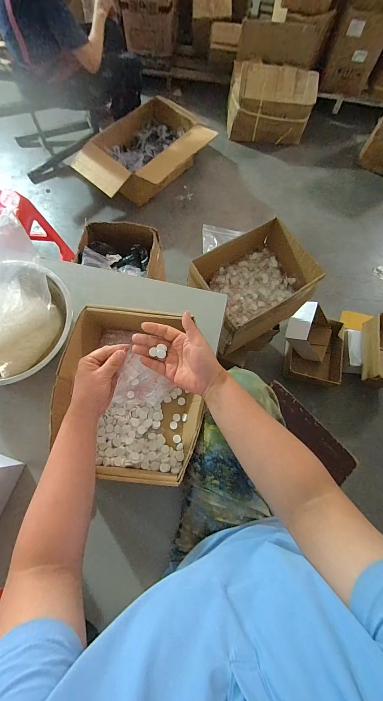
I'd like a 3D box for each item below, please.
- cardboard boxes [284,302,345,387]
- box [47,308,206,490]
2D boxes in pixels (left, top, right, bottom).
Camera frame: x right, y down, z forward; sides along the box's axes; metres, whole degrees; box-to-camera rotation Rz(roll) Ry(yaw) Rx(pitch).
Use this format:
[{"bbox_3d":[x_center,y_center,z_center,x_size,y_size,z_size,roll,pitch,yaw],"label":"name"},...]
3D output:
[{"bbox_3d":[0.598,-0.039,1.276,0.335,0.254,0.309,12,73,2],"label":"cardboard boxes"},{"bbox_3d":[-0.106,0.074,0.503,0.244,0.088,0.284,5,73,0],"label":"box"}]

